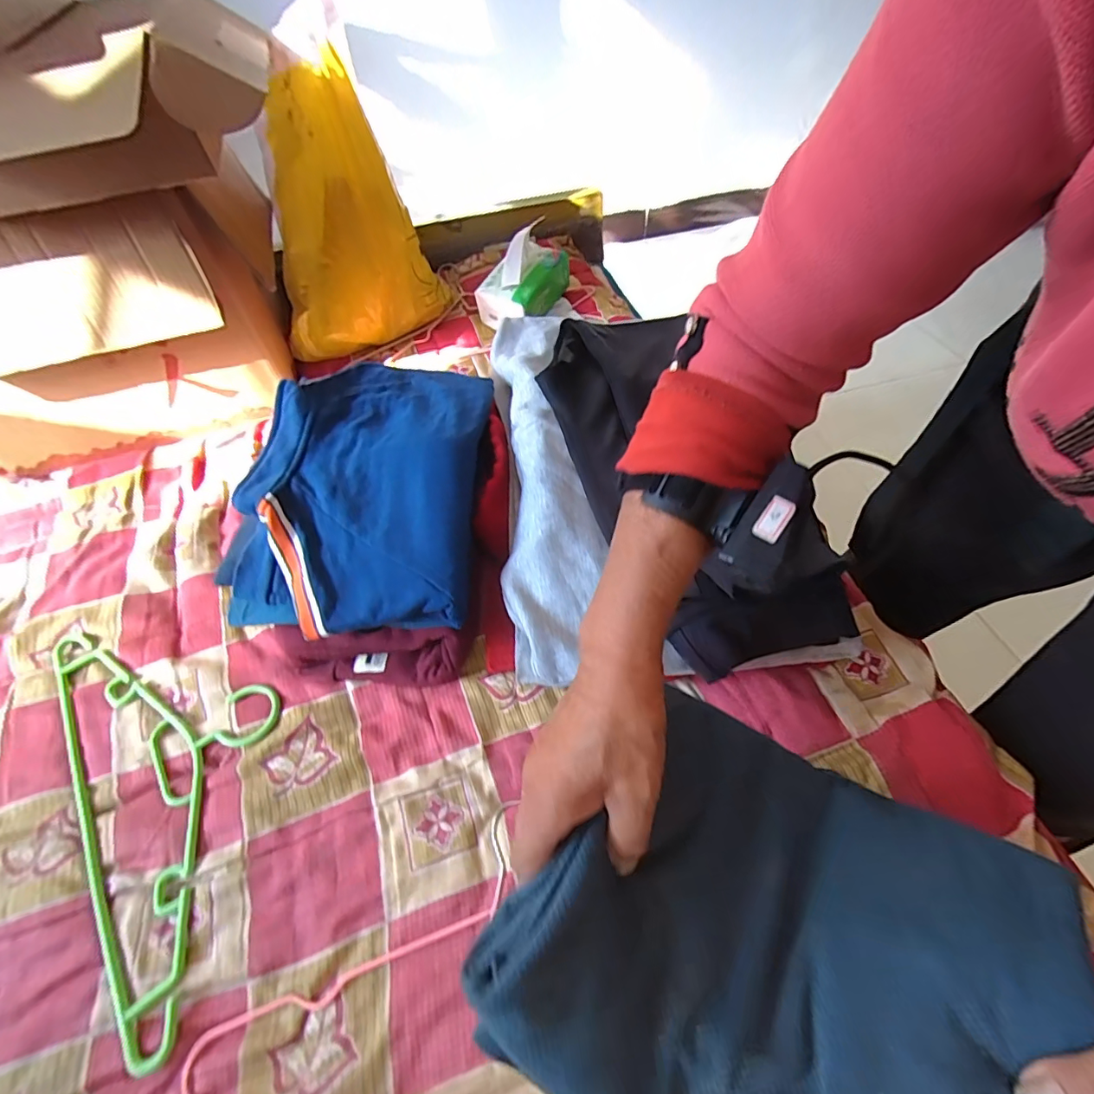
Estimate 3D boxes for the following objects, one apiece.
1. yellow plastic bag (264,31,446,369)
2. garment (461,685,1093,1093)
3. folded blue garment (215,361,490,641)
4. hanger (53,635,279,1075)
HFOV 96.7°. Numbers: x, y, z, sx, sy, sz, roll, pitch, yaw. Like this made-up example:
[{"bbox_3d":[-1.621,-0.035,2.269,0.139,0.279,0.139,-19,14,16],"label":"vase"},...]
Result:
[{"bbox_3d":[-0.281,-0.442,0.675,0.223,0.296,0.117,-7,54,-1],"label":"yellow plastic bag"},{"bbox_3d":[0.121,0.196,0.251,0.252,0.072,0.218,23,61,19],"label":"garment"},{"bbox_3d":[-0.190,-0.075,0.509,0.243,0.081,0.338,-1,55,3],"label":"folded blue garment"},{"bbox_3d":[-0.332,0.192,0.440,0.172,0.012,0.387,-33,60,-17],"label":"hanger"}]

